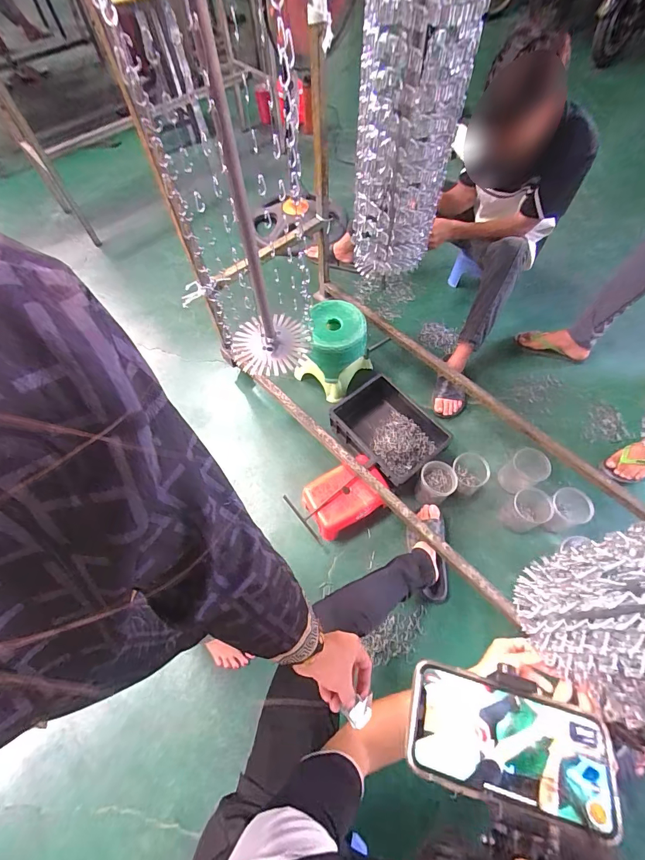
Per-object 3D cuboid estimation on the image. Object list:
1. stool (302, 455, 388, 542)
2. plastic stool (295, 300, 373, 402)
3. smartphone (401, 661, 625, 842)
[{"bbox_3d":[0.068,0.200,1.155,0.240,0.122,0.182,-29,65,-13],"label":"stool"},{"bbox_3d":[0.040,-0.270,1.320,0.218,0.252,0.217,-1,62,2],"label":"plastic stool"},{"bbox_3d":[0.145,0.243,0.290,0.148,0.016,0.073,14,63,9],"label":"smartphone"}]

